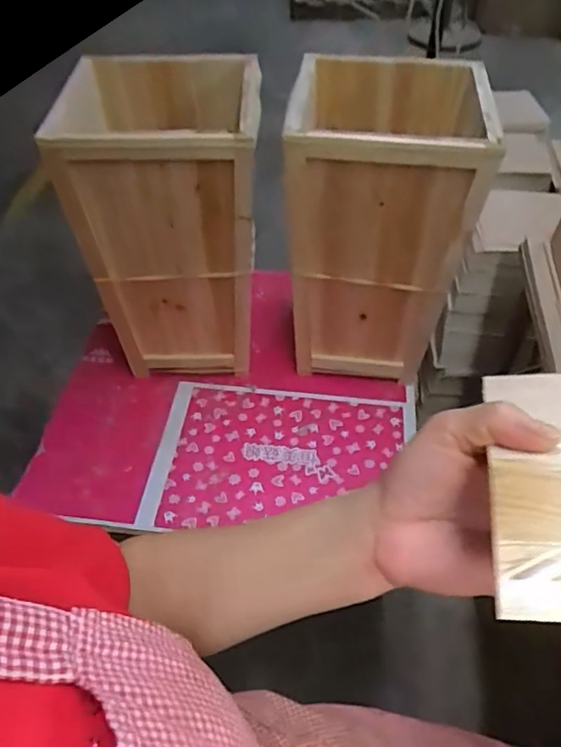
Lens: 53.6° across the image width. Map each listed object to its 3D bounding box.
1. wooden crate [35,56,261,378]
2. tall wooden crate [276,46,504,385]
[{"bbox_3d":[-0.160,-0.247,0.900,0.251,0.442,0.316,1,49,1],"label":"wooden crate"},{"bbox_3d":[0.147,-0.223,0.897,0.253,0.476,0.273,4,49,4],"label":"tall wooden crate"}]

